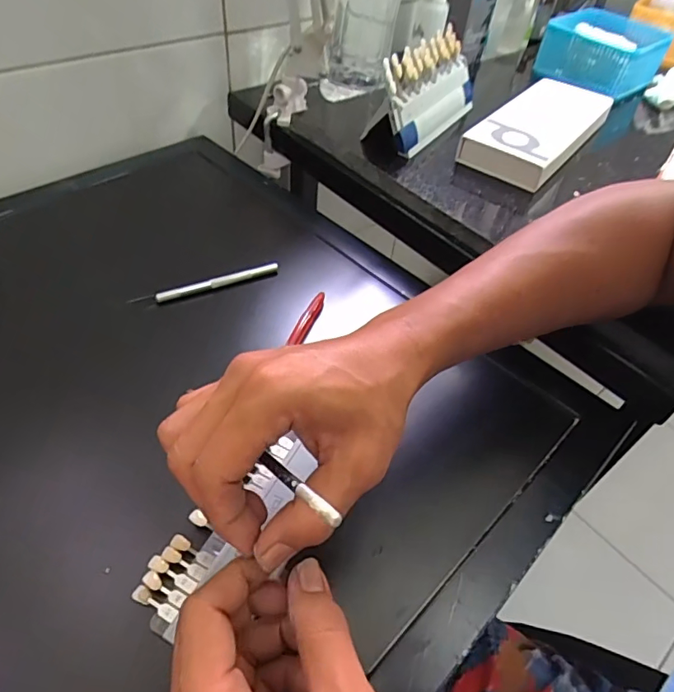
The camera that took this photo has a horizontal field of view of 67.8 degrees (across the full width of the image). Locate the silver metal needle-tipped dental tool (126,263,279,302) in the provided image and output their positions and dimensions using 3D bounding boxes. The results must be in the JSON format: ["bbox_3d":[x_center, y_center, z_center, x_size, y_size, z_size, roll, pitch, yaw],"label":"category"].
[{"bbox_3d":[-0.120,-0.058,0.467,0.134,0.009,0.008,-19,52,-21],"label":"silver metal needle-tipped dental tool"}]

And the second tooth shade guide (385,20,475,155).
[{"bbox_3d":[0.109,-0.287,0.556,0.050,0.083,0.179,25,50,17],"label":"second tooth shade guide"}]

